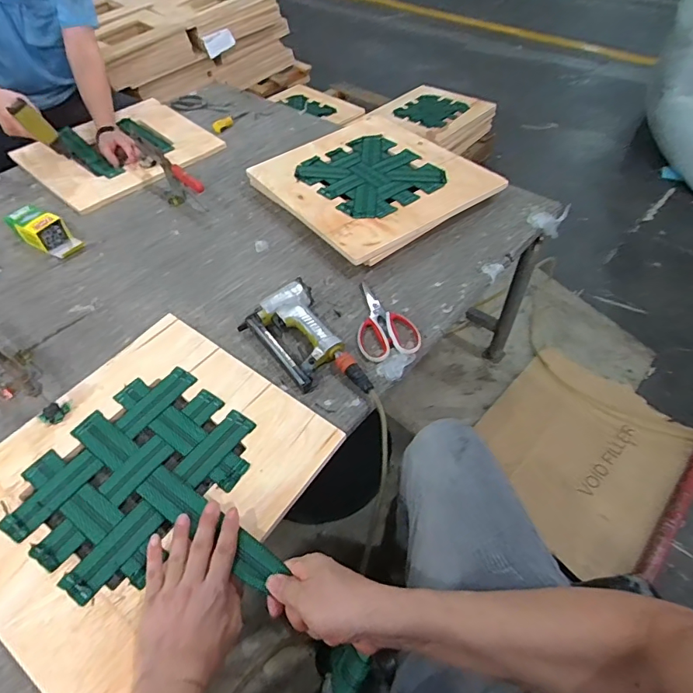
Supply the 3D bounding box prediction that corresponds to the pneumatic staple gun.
[{"bbox_3d":[-0.054,-0.008,0.742,0.134,0.041,0.246,-37,58,-25],"label":"pneumatic staple gun"}]

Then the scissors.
[{"bbox_3d":[0.055,-0.049,0.783,0.097,0.010,0.171,-16,51,-10],"label":"scissors"}]

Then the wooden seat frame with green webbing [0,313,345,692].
[{"bbox_3d":[-0.272,0.170,0.603,0.420,0.031,0.419,29,57,24],"label":"wooden seat frame with green webbing"}]

